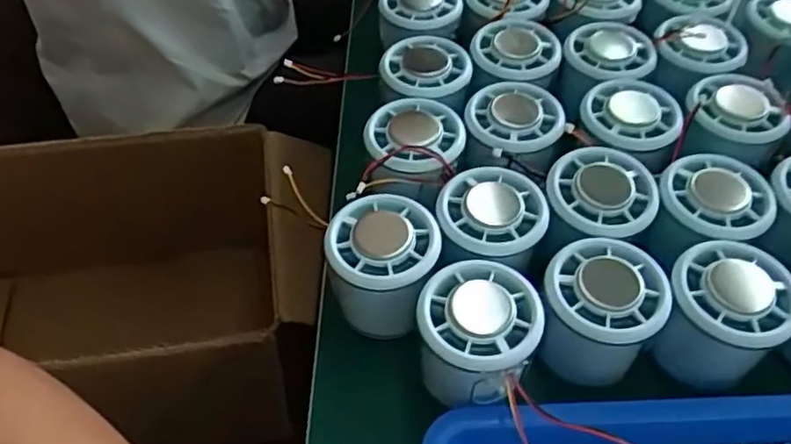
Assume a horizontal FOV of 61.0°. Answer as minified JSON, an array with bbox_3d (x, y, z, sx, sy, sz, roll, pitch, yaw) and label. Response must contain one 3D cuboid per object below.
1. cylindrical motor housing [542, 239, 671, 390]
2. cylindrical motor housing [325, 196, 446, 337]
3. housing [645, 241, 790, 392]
[{"bbox_3d":[0.099,0.046,0.331,0.055,0.058,0.055,29,56,20],"label":"cylindrical motor housing"},{"bbox_3d":[-0.007,0.023,0.351,0.053,0.057,0.050,1,51,-1],"label":"cylindrical motor housing"},{"bbox_3d":[0.156,0.046,0.327,0.053,0.051,0.054,1,51,-1],"label":"housing"}]

